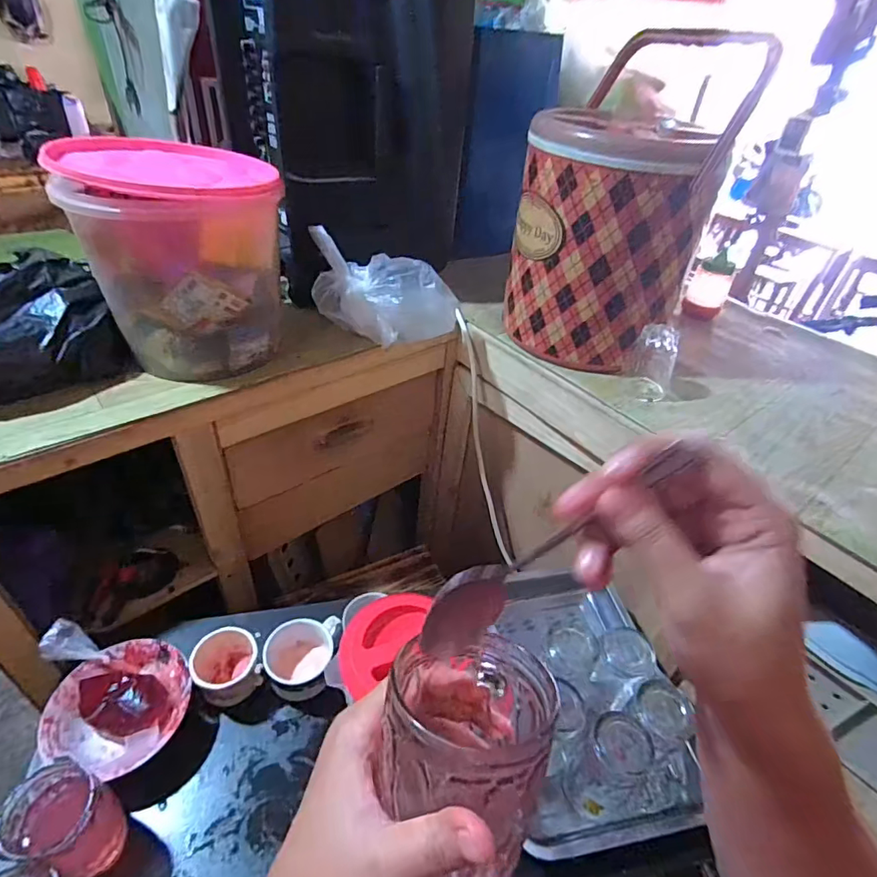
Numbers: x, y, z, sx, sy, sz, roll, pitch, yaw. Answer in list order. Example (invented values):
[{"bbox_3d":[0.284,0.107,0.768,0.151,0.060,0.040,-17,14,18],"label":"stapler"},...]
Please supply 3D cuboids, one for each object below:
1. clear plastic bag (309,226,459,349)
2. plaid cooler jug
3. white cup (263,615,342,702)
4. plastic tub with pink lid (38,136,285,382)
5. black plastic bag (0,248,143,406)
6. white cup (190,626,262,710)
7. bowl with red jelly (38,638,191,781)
[{"bbox_3d":[-0.079,-0.213,0.766,0.221,0.128,0.103,1,41,-5],"label":"clear plastic bag"},{"bbox_3d":[0.233,-0.291,0.748,0.187,0.324,0.218,-11,43,-18],"label":"plaid cooler jug"},{"bbox_3d":[-0.176,0.289,0.664,0.089,0.083,0.086,3,41,-2],"label":"white cup"},{"bbox_3d":[-0.333,-0.245,0.681,0.223,0.239,0.219,-15,45,-21],"label":"plastic tub with pink lid"},{"bbox_3d":[-0.527,-0.136,0.626,0.217,0.114,0.157,-22,48,-28],"label":"black plastic bag"},{"bbox_3d":[-0.271,0.291,0.645,0.096,0.069,0.079,29,46,25],"label":"white cup"},{"bbox_3d":[-0.374,0.319,0.605,0.145,0.055,0.138,3,41,-2],"label":"bowl with red jelly"}]

